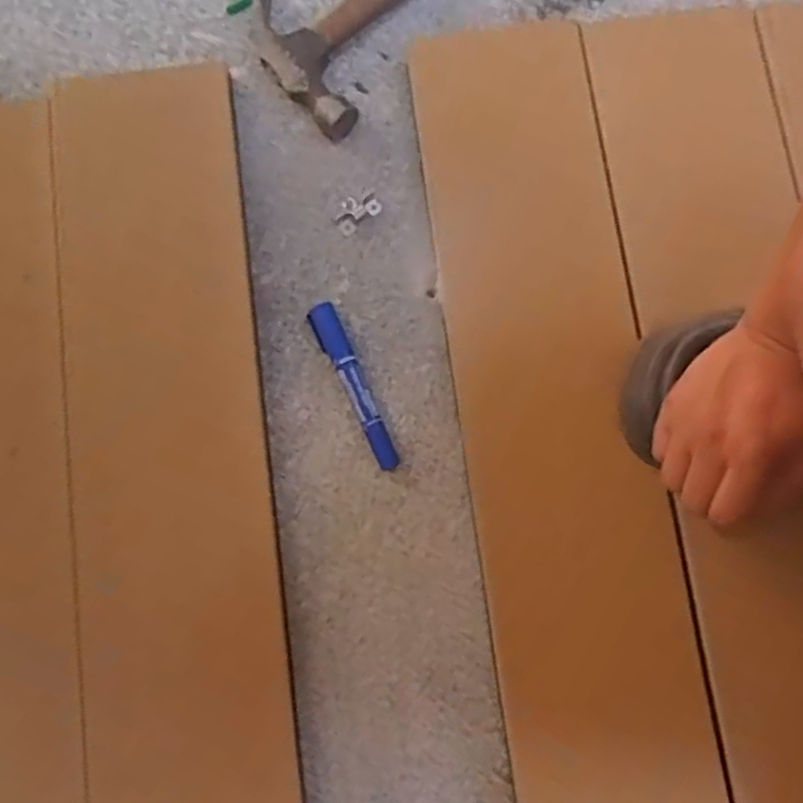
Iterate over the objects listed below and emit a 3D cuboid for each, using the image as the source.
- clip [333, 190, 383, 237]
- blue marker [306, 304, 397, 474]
[{"bbox_3d":[-0.038,-0.161,0.605,0.041,0.004,0.028,-39,82,-9],"label":"clip"},{"bbox_3d":[-0.038,-0.013,0.570,0.022,0.019,0.142,-24,80,-6],"label":"blue marker"}]

